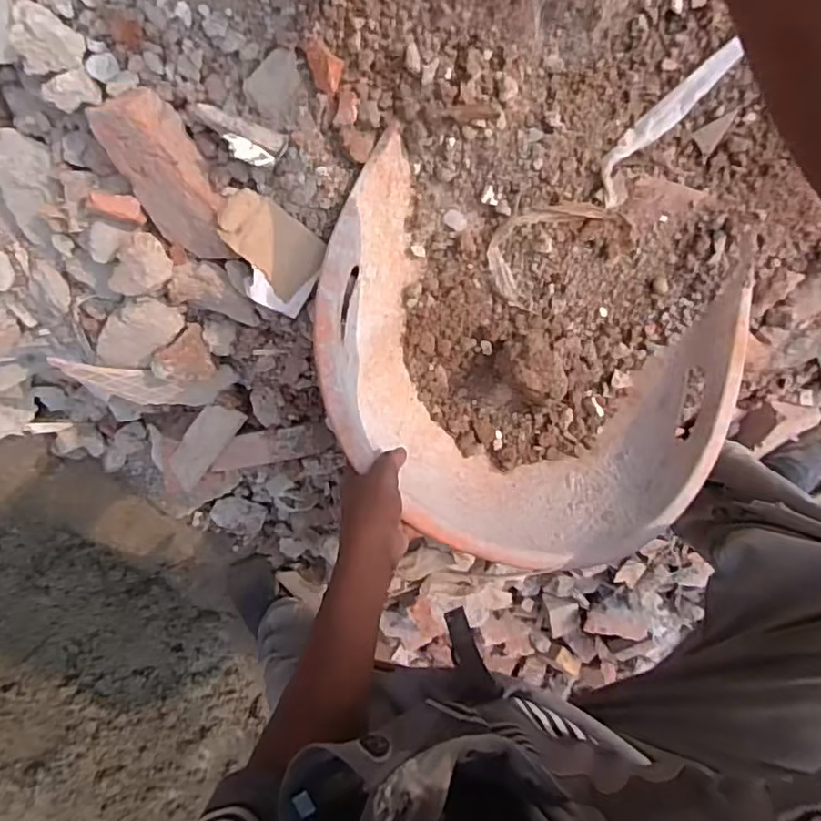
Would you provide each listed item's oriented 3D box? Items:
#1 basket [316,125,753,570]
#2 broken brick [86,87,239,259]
[{"bbox_3d":[0.107,-0.032,0.639,0.437,0.146,0.331,22,97,-7],"label":"basket"},{"bbox_3d":[-0.217,-0.201,0.547,0.074,0.043,0.157,-20,136,0],"label":"broken brick"}]

